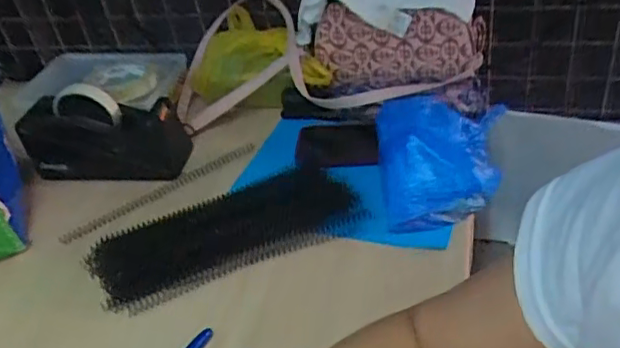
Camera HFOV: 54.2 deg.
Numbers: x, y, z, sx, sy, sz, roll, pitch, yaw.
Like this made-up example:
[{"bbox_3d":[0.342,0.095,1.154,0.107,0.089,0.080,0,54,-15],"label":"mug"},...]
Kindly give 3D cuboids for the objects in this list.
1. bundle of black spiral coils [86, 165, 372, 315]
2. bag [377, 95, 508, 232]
[{"bbox_3d":[-0.091,0.061,0.676,0.295,0.033,0.125,-20,39,-13],"label":"bundle of black spiral coils"},{"bbox_3d":[0.148,-0.032,0.690,0.137,0.070,0.202,-1,39,12],"label":"bag"}]

